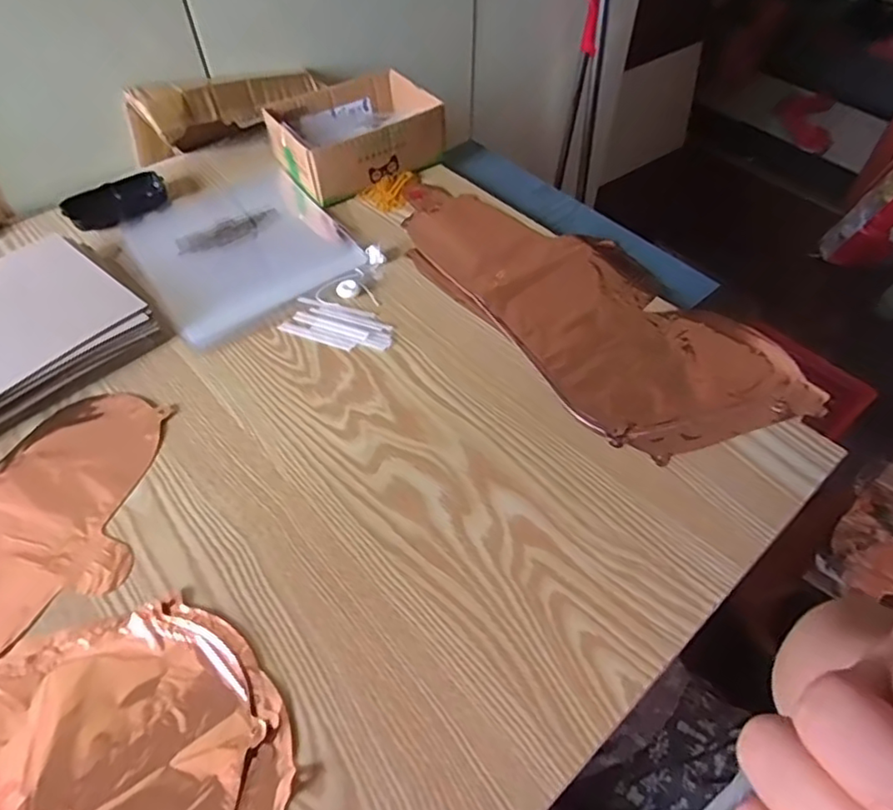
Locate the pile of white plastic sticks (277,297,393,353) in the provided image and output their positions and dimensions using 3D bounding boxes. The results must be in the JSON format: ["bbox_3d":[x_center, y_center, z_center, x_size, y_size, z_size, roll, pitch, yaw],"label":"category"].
[{"bbox_3d":[-0.103,-0.077,0.579,0.104,0.007,0.052,14,54,11],"label":"pile of white plastic sticks"}]

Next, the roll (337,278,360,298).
[{"bbox_3d":[-0.099,-0.117,0.603,0.020,0.012,0.018,-30,58,-21],"label":"roll"}]

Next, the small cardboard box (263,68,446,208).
[{"bbox_3d":[-0.109,-0.328,0.726,0.181,0.067,0.137,-30,58,-21],"label":"small cardboard box"}]

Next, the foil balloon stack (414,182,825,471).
[{"bbox_3d":[0.136,-0.115,0.603,0.210,0.015,0.428,-30,58,-20],"label":"foil balloon stack"}]

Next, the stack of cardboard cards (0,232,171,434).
[{"bbox_3d":[-0.393,-0.065,0.549,0.178,0.041,0.202,36,61,25],"label":"stack of cardboard cards"}]

